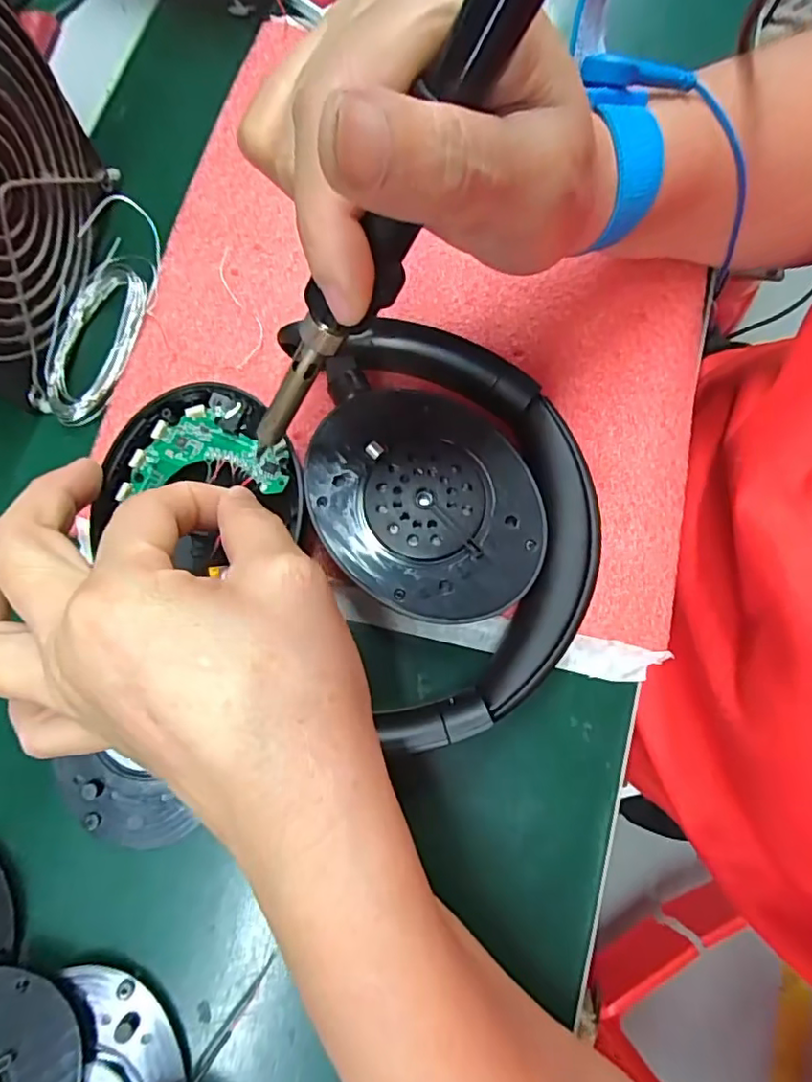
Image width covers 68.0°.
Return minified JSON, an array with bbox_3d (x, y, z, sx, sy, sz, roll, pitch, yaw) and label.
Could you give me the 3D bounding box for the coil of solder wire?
[{"bbox_3d":[-0.129,-0.089,0.251,0.034,0.007,0.081,14,77,4],"label":"coil of solder wire"}]

